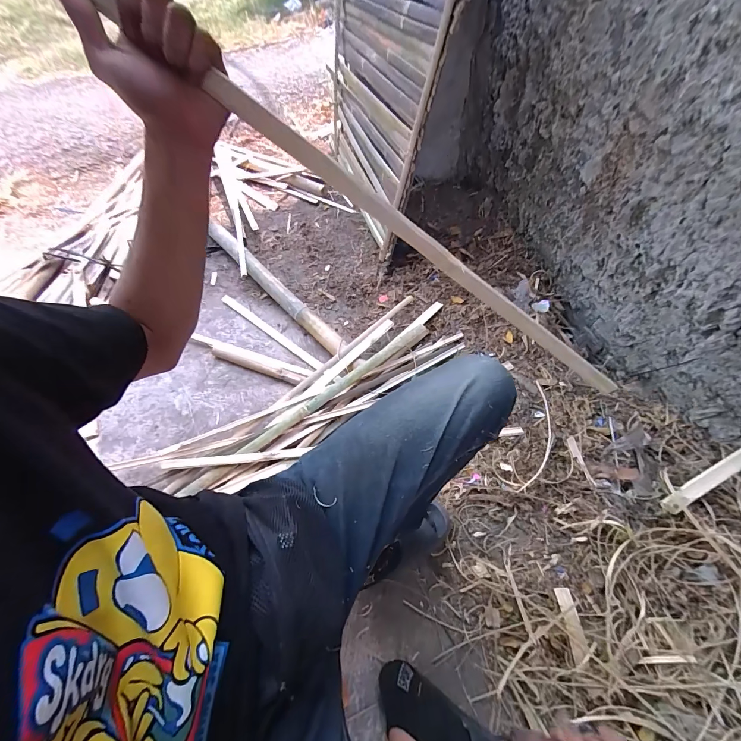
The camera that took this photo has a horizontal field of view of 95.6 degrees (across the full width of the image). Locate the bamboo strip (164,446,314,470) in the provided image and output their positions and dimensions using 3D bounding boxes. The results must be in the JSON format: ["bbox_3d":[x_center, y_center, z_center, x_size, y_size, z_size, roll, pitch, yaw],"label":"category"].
[{"bbox_3d":[-0.327,0.218,0.832,0.357,0.009,0.026,-5,60,-3],"label":"bamboo strip"}]

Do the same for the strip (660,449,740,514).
[{"bbox_3d":[0.705,0.173,0.638,0.048,0.307,0.028,5,41,-51],"label":"strip"}]

